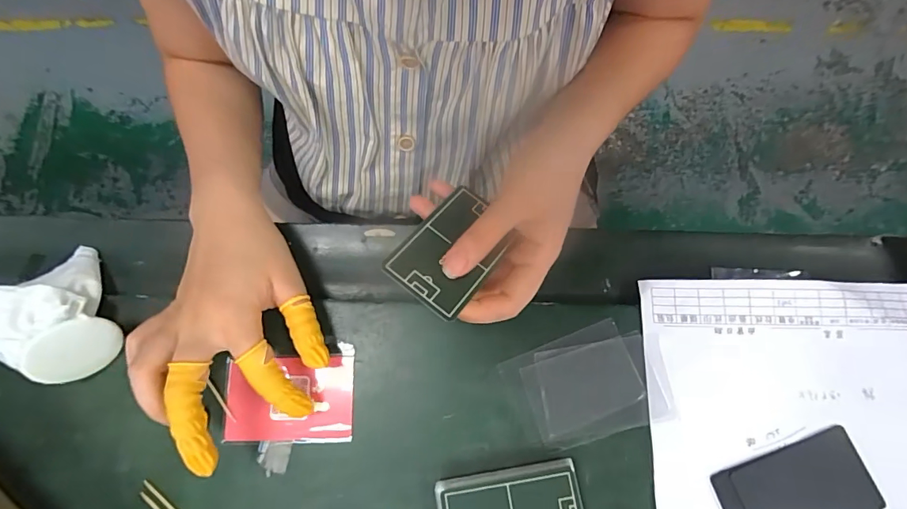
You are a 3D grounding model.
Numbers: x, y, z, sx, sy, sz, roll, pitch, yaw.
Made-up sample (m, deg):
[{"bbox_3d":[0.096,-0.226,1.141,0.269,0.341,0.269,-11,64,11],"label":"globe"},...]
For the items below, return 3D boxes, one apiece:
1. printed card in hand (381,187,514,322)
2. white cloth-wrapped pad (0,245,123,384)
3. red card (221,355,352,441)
[{"bbox_3d":[0.001,-0.004,0.274,0.052,0.004,0.081,36,61,10],"label":"printed card in hand"},{"bbox_3d":[-0.278,0.043,0.302,0.071,0.047,0.094,-38,79,-8],"label":"white cloth-wrapped pad"},{"bbox_3d":[-0.113,0.100,0.307,0.086,0.005,0.055,-2,77,0],"label":"red card"}]

